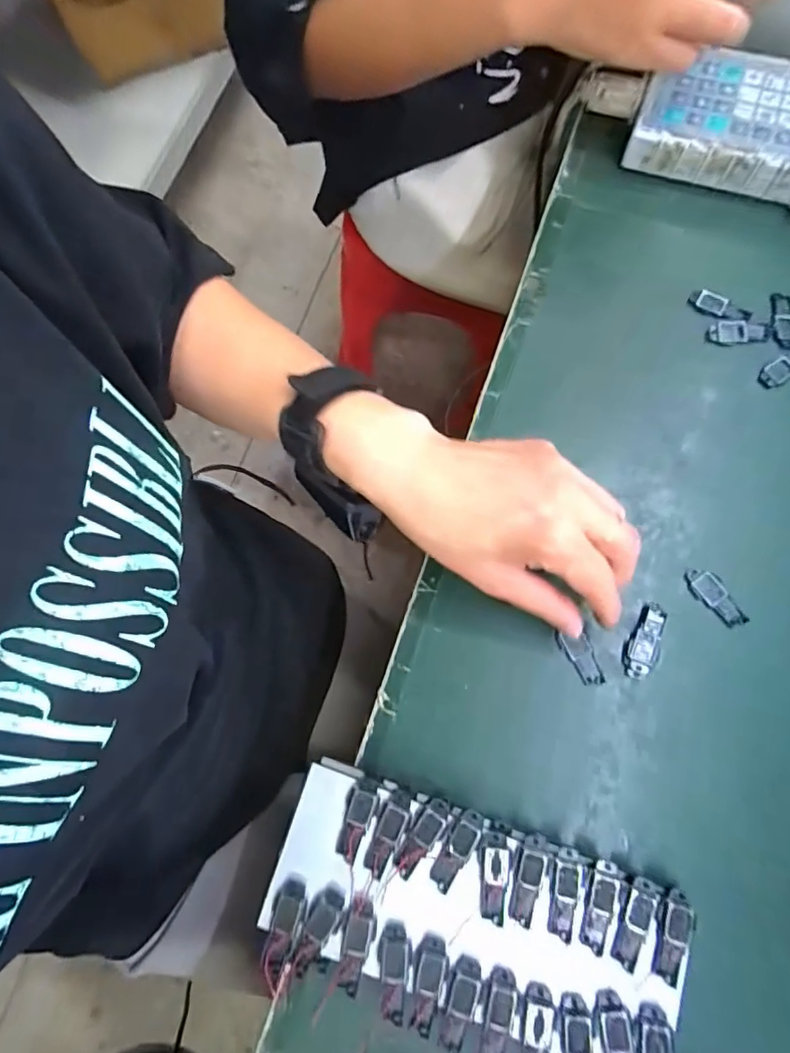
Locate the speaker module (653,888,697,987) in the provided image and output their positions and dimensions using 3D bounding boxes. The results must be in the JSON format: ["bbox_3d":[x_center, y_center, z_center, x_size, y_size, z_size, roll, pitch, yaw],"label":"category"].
[{"bbox_3d":[0.133,0.196,0.254,0.014,0.004,0.039,18,77,6],"label":"speaker module"}]

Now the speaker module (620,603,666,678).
[{"bbox_3d":[0.145,0.066,0.308,0.018,0.006,0.043,24,78,8],"label":"speaker module"}]

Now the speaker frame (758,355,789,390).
[{"bbox_3d":[0.257,-0.104,0.350,0.039,0.004,0.015,-28,77,-5],"label":"speaker frame"}]

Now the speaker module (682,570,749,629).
[{"bbox_3d":[0.187,0.041,0.312,0.041,0.005,0.016,44,81,11],"label":"speaker module"}]

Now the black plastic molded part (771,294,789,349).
[{"bbox_3d":[0.262,-0.137,0.358,0.016,0.004,0.041,0,76,2],"label":"black plastic molded part"}]

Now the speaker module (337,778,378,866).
[{"bbox_3d":[-0.019,0.152,0.277,0.014,0.004,0.040,17,77,6],"label":"speaker module"}]

